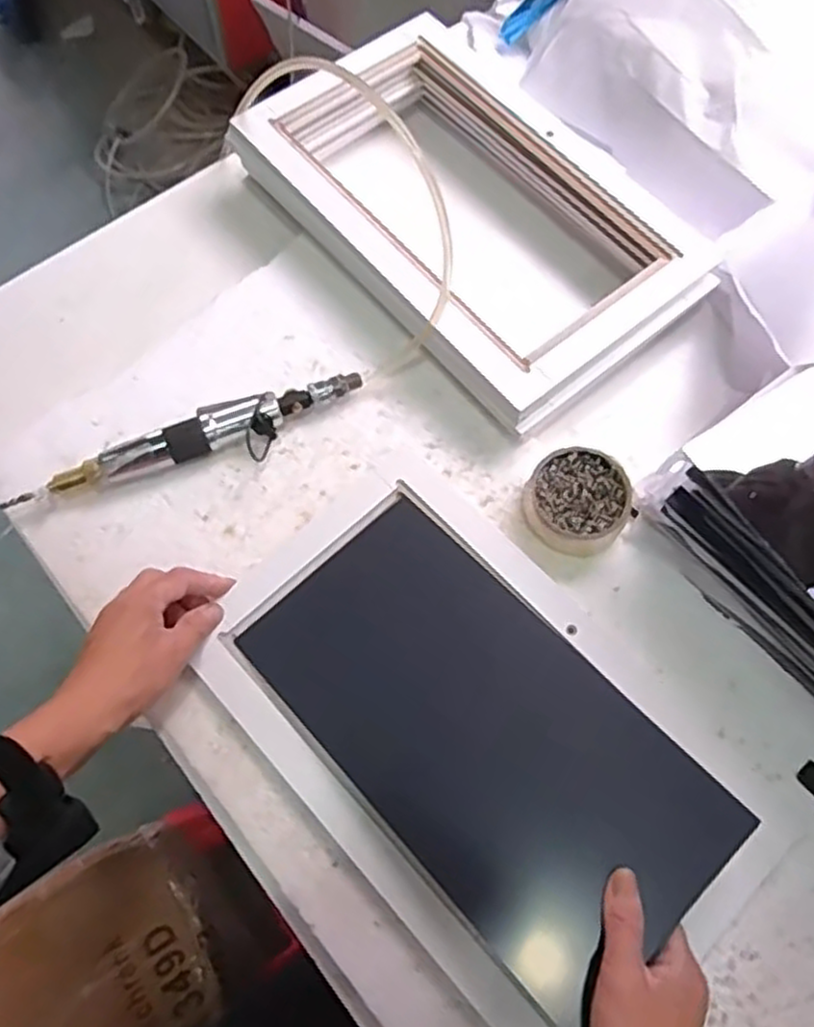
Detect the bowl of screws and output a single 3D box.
[{"bbox_3d":[0.144,-0.011,0.621,0.084,0.034,0.080,0,67,0],"label":"bowl of screws"}]

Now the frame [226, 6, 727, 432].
[{"bbox_3d":[0.062,-0.297,0.718,0.281,0.066,0.420,-37,72,-15],"label":"frame"}]

